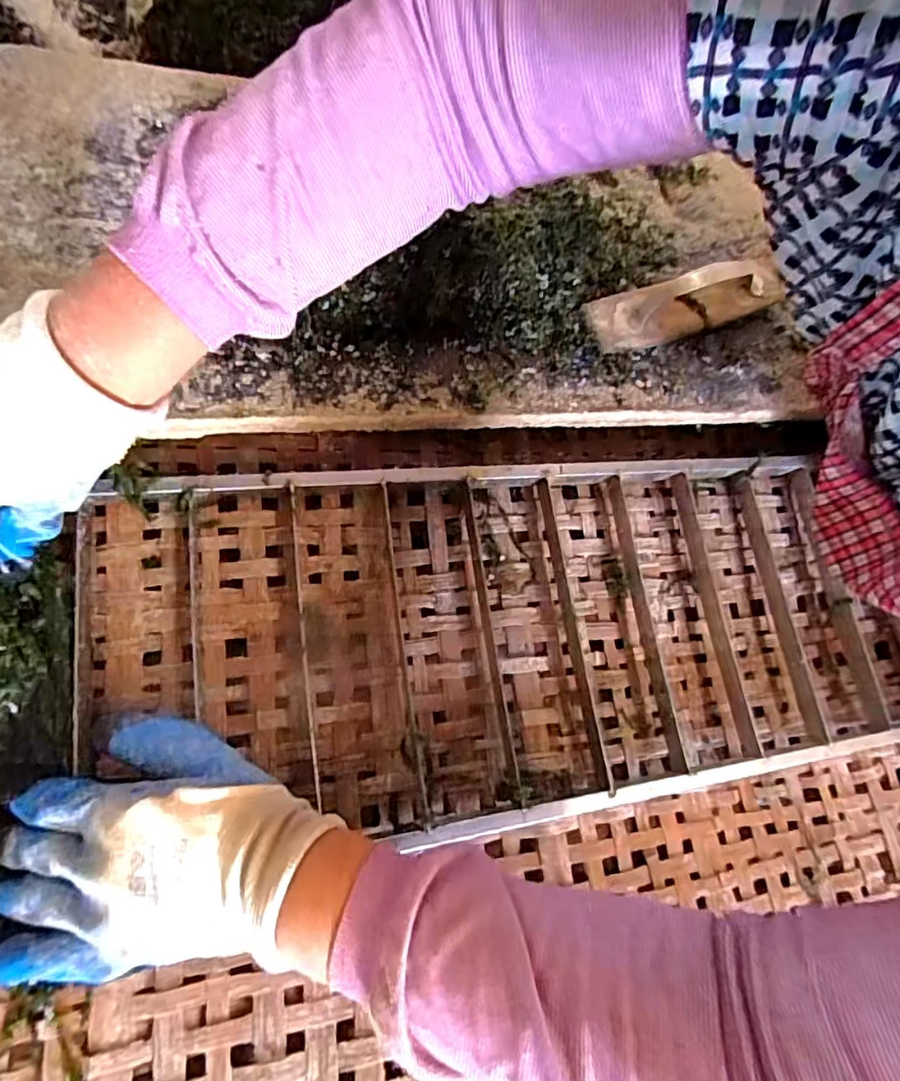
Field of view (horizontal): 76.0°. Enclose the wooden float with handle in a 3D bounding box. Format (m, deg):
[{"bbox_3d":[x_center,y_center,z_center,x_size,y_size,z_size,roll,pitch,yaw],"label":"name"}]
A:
[{"bbox_3d":[0.206,-0.207,0.486,0.205,0.044,0.055,-19,74,-19],"label":"wooden float with handle"}]

